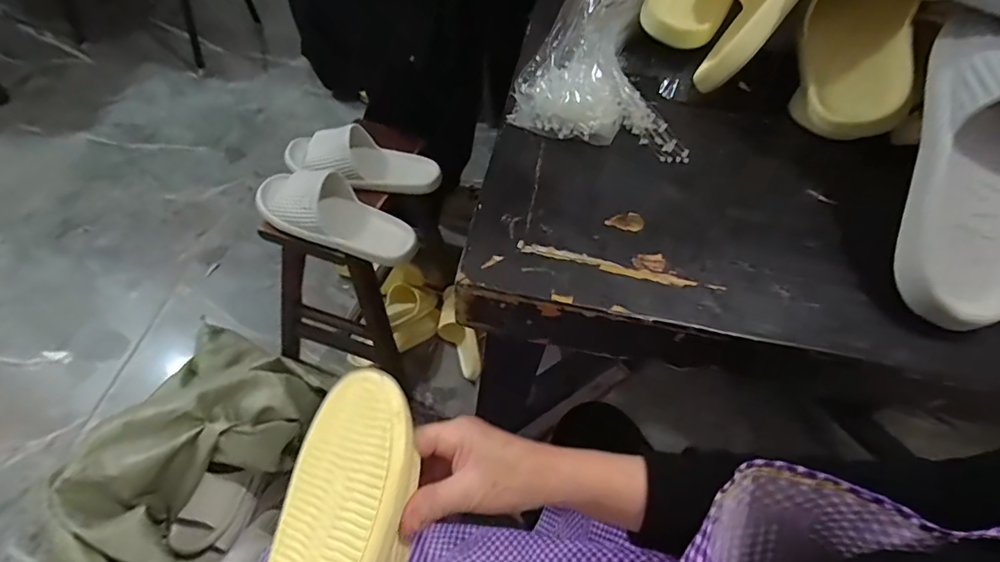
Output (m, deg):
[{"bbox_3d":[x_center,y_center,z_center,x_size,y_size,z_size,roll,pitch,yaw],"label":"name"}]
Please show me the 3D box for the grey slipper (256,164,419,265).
[{"bbox_3d":[-0.264,-0.119,0.803,0.272,0.079,0.113,16,53,7],"label":"grey slipper"}]

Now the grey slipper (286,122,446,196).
[{"bbox_3d":[-0.259,-0.215,0.882,0.250,0.067,0.114,15,53,6],"label":"grey slipper"}]

